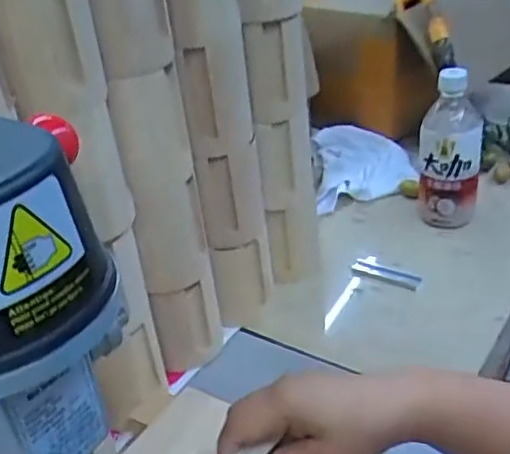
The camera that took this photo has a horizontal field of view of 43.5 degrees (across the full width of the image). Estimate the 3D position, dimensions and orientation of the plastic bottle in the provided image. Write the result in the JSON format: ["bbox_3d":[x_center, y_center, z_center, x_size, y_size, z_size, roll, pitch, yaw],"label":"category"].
[{"bbox_3d":[0.229,-0.094,0.750,0.070,0.179,0.059,11,35,25],"label":"plastic bottle"}]

